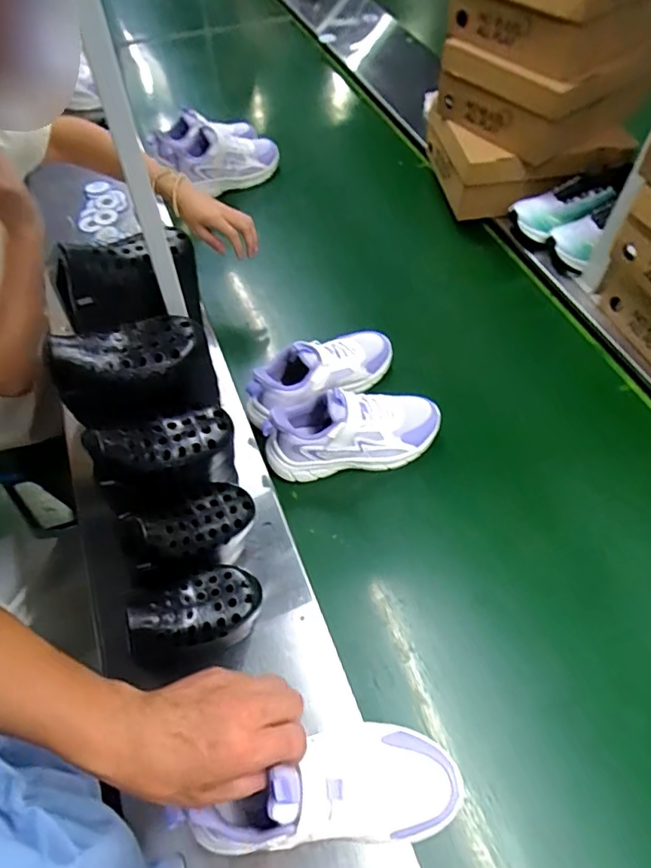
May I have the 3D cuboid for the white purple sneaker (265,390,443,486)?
[{"bbox_3d":[0.038,-0.011,0.707,0.235,0.113,0.085,-9,57,-6],"label":"white purple sneaker"}]

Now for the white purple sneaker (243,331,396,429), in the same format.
[{"bbox_3d":[-0.004,-0.094,0.759,0.234,0.086,0.078,-32,63,-19],"label":"white purple sneaker"}]

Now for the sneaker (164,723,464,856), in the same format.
[{"bbox_3d":[-0.002,0.302,0.451,0.234,0.094,0.090,3,54,-23],"label":"sneaker"}]

